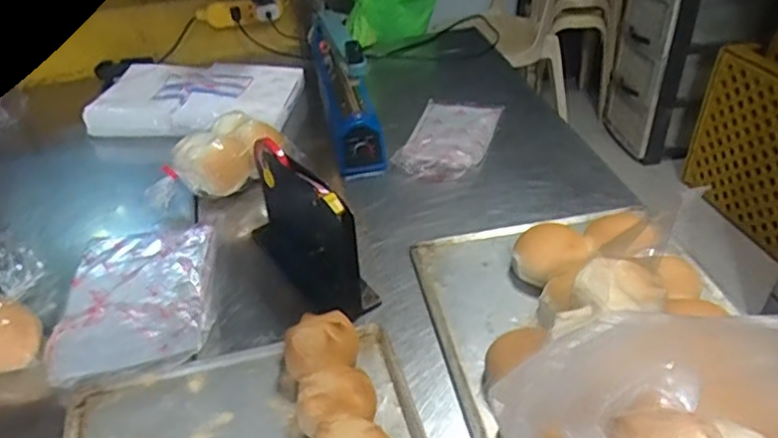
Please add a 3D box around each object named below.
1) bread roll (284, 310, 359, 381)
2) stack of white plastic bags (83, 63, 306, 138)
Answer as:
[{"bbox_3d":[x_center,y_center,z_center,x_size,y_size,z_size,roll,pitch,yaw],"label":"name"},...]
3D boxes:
[{"bbox_3d":[-0.069,0.135,0.658,0.072,0.046,0.069,-1,36,1],"label":"bread roll"},{"bbox_3d":[-0.329,-0.209,1.100,0.338,0.059,0.200,3,36,6],"label":"stack of white plastic bags"}]

